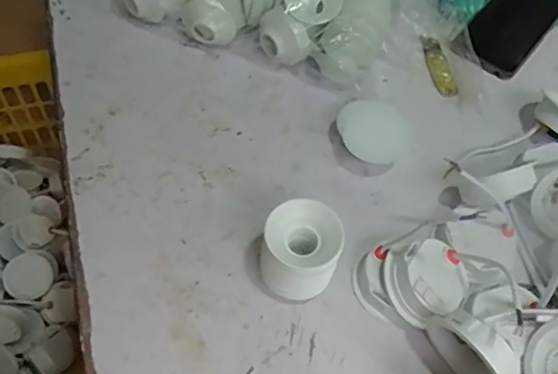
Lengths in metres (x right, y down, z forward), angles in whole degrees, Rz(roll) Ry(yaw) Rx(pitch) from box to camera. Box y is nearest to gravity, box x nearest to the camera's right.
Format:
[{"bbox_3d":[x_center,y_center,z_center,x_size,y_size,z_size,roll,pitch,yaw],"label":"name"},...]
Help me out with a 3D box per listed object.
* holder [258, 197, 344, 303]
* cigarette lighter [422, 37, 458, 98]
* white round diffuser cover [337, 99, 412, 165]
[{"bbox_3d":[0.016,0.052,0.445,0.056,0.070,0.056,2,56,-3],"label":"holder"},{"bbox_3d":[0.171,-0.127,0.613,0.022,0.013,0.075,-4,57,-7],"label":"cigarette lighter"},{"bbox_3d":[0.089,-0.053,0.536,0.065,0.021,0.076,28,59,14],"label":"white round diffuser cover"}]

